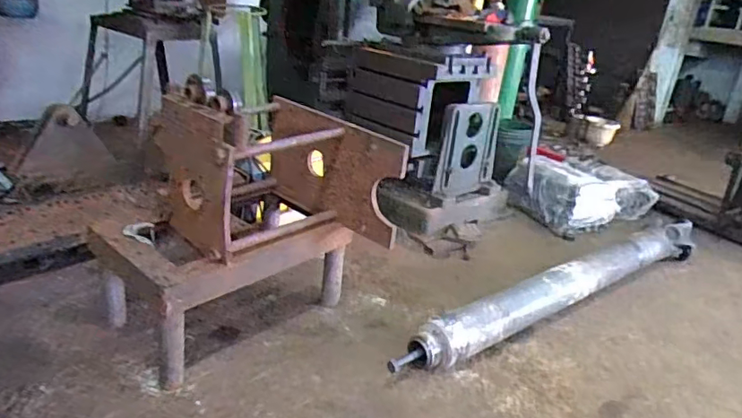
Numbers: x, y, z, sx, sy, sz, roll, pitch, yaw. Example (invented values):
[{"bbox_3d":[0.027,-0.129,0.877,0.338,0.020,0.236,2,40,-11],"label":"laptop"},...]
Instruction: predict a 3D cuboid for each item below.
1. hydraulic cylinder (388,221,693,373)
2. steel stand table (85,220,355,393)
[{"bbox_3d":[0.675,0.262,1.819,1.530,0.150,0.118,-10,28,-36],"label":"hydraulic cylinder"},{"bbox_3d":[-0.406,0.160,1.541,0.365,0.282,0.603,26,29,37],"label":"steel stand table"}]

